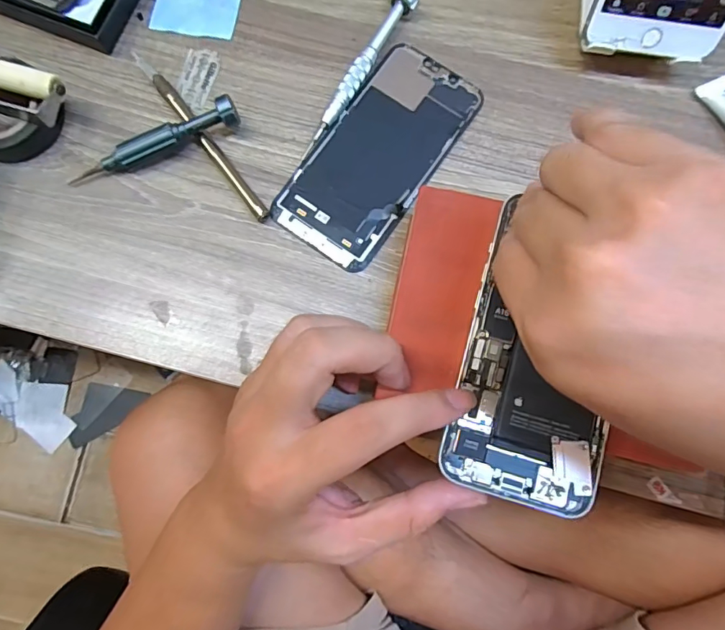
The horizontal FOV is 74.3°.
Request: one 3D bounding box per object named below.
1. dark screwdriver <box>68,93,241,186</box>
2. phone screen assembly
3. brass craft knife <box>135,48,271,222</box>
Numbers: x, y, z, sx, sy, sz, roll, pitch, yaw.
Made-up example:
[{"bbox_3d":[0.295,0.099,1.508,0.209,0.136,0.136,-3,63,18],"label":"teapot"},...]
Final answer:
[{"bbox_3d":[-0.121,-0.099,0.279,0.104,0.023,0.013,-21,82,-4],"label":"dark screwdriver"},{"bbox_3d":[0.010,-0.098,0.291,0.067,0.007,0.141,34,82,5],"label":"phone screen assembly"},{"bbox_3d":[-0.098,-0.109,0.288,0.009,0.010,0.132,-37,83,-6],"label":"brass craft knife"}]

